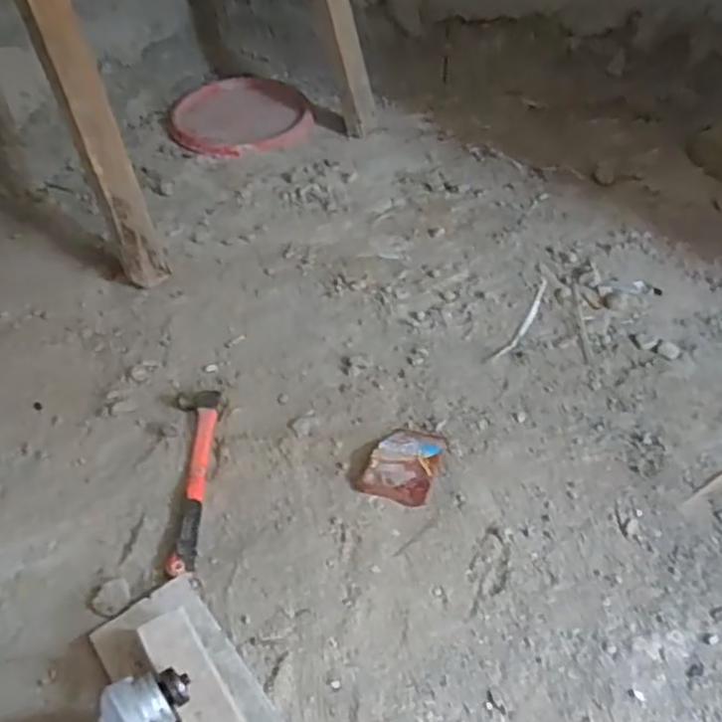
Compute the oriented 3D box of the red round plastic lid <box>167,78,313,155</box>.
[{"bbox_3d":[-0.259,-0.529,1.453,0.284,0.028,0.313,-14,45,-10],"label":"red round plastic lid"}]

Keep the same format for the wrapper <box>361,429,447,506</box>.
[{"bbox_3d":[0.051,0.112,0.769,0.070,0.016,0.101,13,46,16],"label":"wrapper"}]

